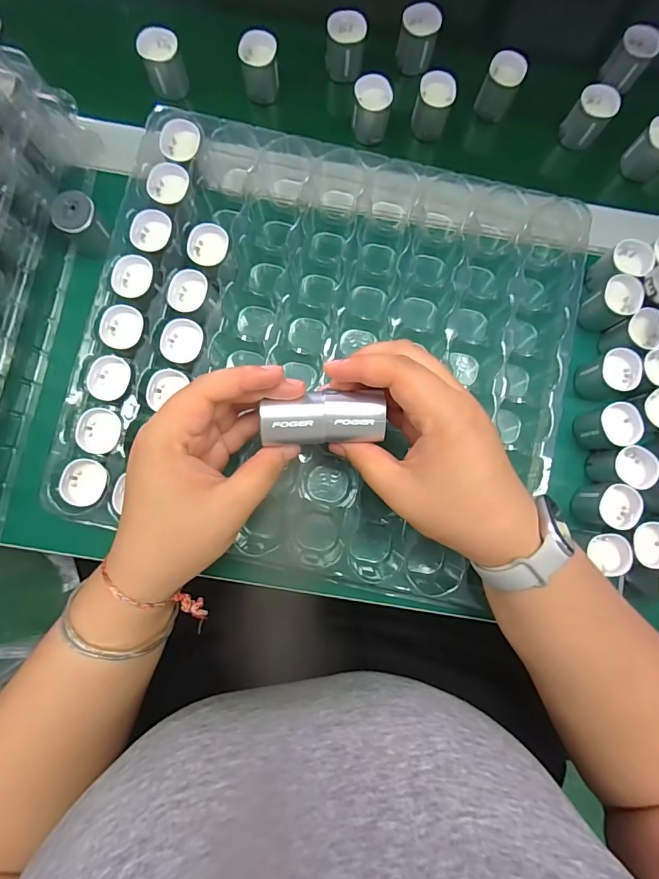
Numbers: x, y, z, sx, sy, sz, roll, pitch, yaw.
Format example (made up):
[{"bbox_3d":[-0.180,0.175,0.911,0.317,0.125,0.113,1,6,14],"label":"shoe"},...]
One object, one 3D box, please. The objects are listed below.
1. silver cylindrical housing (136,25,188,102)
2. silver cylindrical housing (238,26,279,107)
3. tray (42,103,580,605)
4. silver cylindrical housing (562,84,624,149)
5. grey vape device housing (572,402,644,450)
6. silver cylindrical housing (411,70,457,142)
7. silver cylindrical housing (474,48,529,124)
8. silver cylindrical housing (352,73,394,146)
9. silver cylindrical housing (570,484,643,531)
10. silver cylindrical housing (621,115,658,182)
[{"bbox_3d":[-0.132,-0.300,0.357,0.029,0.042,0.025,-19,84,-5],"label":"silver cylindrical housing"},{"bbox_3d":[-0.055,-0.297,0.357,0.030,0.035,0.032,0,83,-3],"label":"silver cylindrical housing"},{"bbox_3d":[0.003,-0.057,0.330,0.327,0.061,0.293,14,83,-1],"label":"tray"},{"bbox_3d":[0.214,-0.267,0.367,0.030,0.033,0.034,33,83,1],"label":"silver cylindrical housing"},{"bbox_3d":[0.202,-0.009,0.325,0.029,0.034,0.031,0,83,-3],"label":"grey vape device housing"},{"bbox_3d":[0.084,-0.271,0.364,0.028,0.041,0.024,11,83,-1],"label":"silver cylindrical housing"},{"bbox_3d":[0.140,-0.290,0.366,0.027,0.042,0.023,17,83,-1],"label":"silver cylindrical housing"},{"bbox_3d":[0.034,-0.265,0.359,0.029,0.035,0.028,6,83,-2],"label":"silver cylindrical housing"},{"bbox_3d":[0.197,0.048,0.318,0.030,0.033,0.031,0,83,-3],"label":"silver cylindrical housing"},{"bbox_3d":[0.264,-0.237,0.365,0.024,0.038,0.031,-44,87,-7],"label":"silver cylindrical housing"}]

